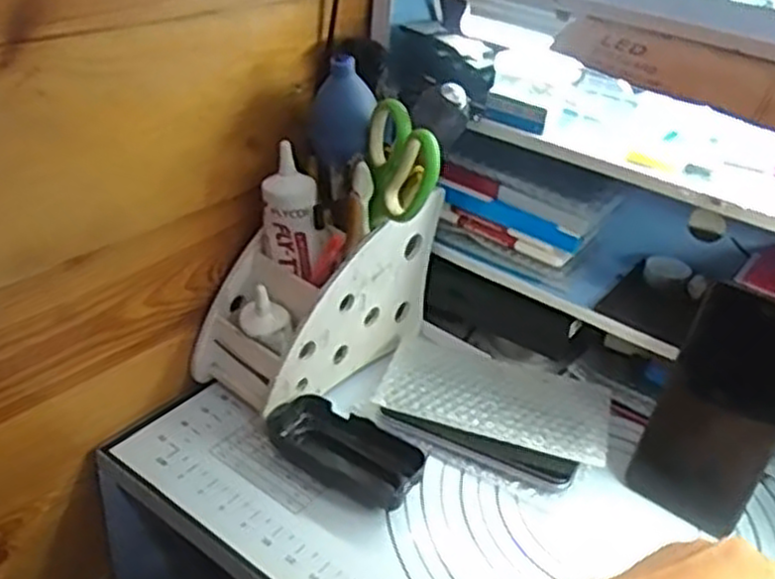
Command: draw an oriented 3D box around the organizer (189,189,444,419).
[{"bbox_3d":[-0.053,0.004,0.602,0.091,0.130,0.181,27,38,28],"label":"organizer"}]

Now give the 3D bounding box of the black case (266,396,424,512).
[{"bbox_3d":[-0.026,0.113,0.549,0.111,0.025,0.049,25,37,27],"label":"black case"}]

